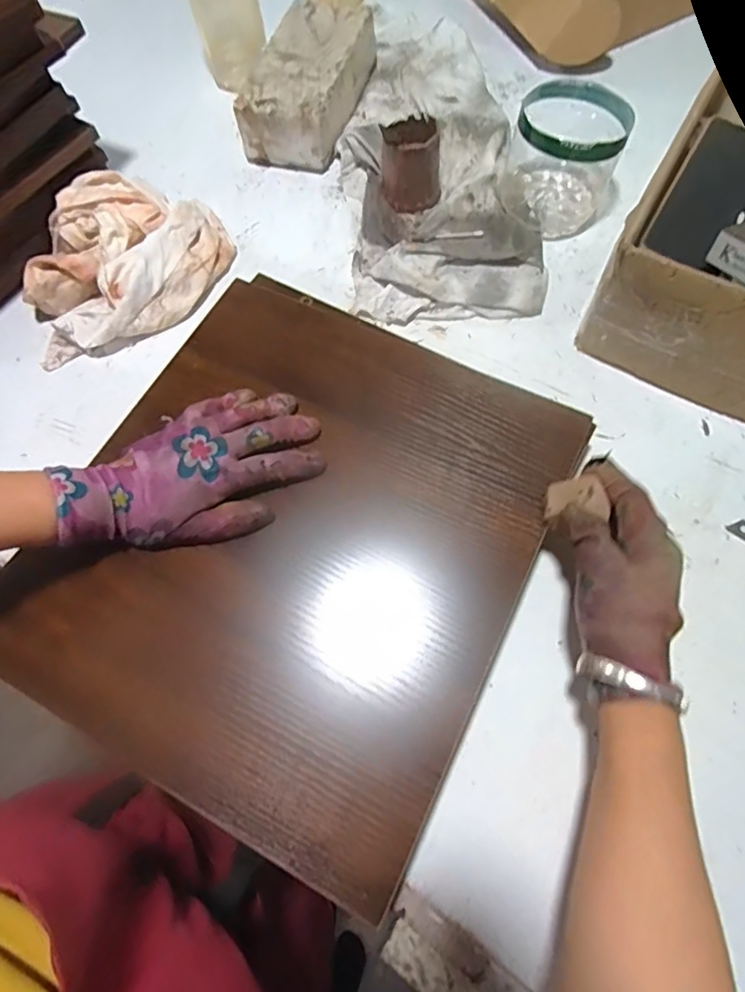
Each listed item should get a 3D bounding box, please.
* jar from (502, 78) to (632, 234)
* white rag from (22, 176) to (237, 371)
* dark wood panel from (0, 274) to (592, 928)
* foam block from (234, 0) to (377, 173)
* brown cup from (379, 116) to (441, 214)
[{"bbox_3d":[0.195,-0.334,0.521,0.115,0.094,0.108,-1,69,3],"label":"jar"},{"bbox_3d":[-0.254,-0.238,0.523,0.211,0.068,0.154,-24,67,-5],"label":"white rag"},{"bbox_3d":[-0.059,0.020,0.396,0.338,0.013,0.380,25,72,13],"label":"dark wood panel"},{"bbox_3d":[-0.074,-0.480,0.612,0.106,0.072,0.196,15,70,9],"label":"foam block"},{"bbox_3d":[0.039,-0.345,0.544,0.060,0.076,0.057,-1,68,2],"label":"brown cup"}]

